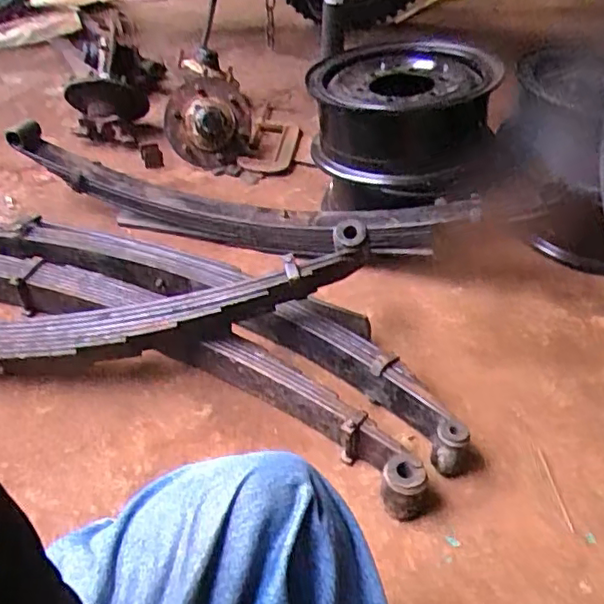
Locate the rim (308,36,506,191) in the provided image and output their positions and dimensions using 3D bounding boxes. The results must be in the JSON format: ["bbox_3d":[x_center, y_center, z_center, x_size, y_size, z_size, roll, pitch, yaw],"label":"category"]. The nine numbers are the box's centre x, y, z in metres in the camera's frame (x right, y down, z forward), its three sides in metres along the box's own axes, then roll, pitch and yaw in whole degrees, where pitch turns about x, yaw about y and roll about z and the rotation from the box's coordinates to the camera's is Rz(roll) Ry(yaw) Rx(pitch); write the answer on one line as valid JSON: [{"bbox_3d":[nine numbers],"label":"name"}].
[{"bbox_3d":[0.216,-0.434,1.361,0.390,0.190,0.410,3,41,2],"label":"rim"}]

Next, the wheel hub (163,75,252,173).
[{"bbox_3d":[-0.259,-0.487,1.647,0.263,0.230,0.089,51,15,7],"label":"wheel hub"}]

